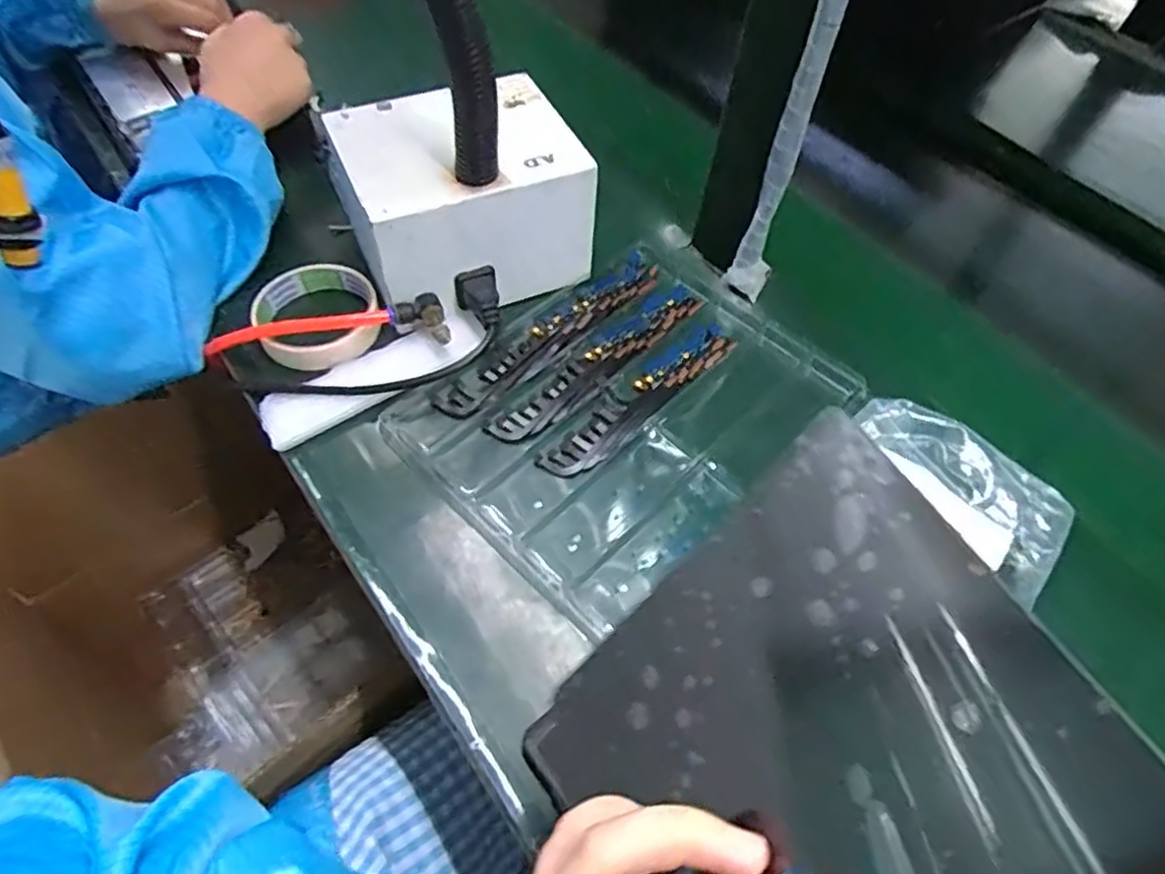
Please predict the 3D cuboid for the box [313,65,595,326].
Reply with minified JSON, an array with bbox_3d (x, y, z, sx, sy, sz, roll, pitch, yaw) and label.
[{"bbox_3d":[-0.090,-0.171,0.498,0.158,0.103,0.130,-22,61,-19],"label":"box"}]

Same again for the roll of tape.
[{"bbox_3d":[-0.190,-0.089,0.488,0.082,0.023,0.089,-19,60,-17],"label":"roll of tape"}]

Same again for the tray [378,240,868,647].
[{"bbox_3d":[0.031,-0.024,0.466,0.264,0.014,0.207,-36,65,-24],"label":"tray"}]

